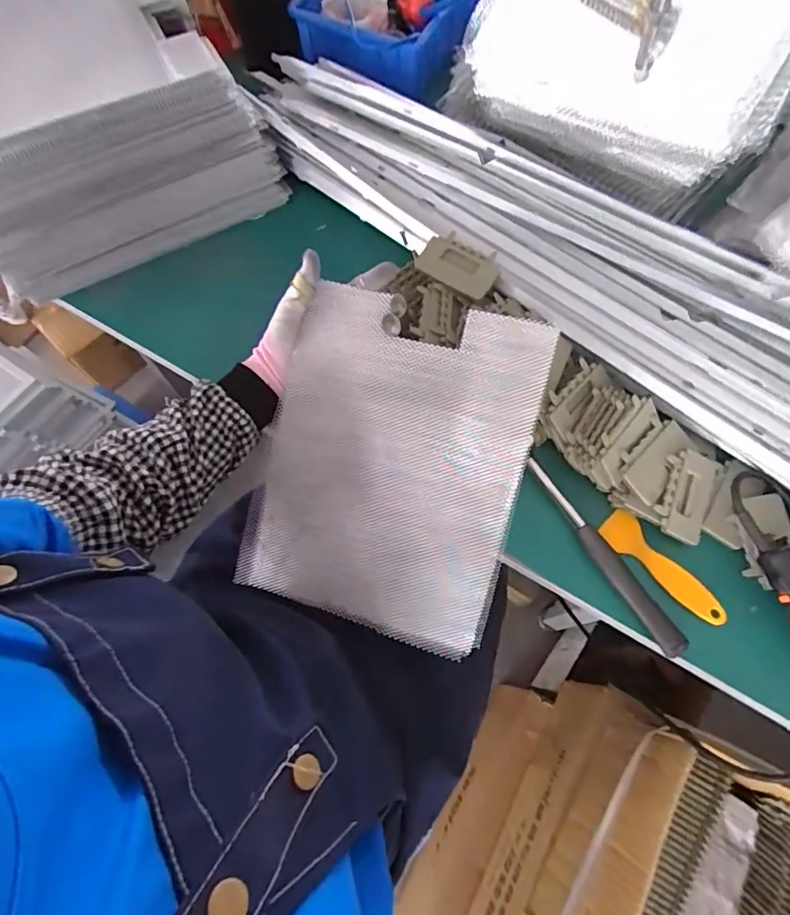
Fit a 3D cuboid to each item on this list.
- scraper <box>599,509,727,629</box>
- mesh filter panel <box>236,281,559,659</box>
[{"bbox_3d":[0.254,0.103,0.473,0.038,0.010,0.126,-41,72,-16],"label":"scraper"},{"bbox_3d":[-0.007,0.012,0.506,0.255,0.018,0.327,14,97,8],"label":"mesh filter panel"}]

